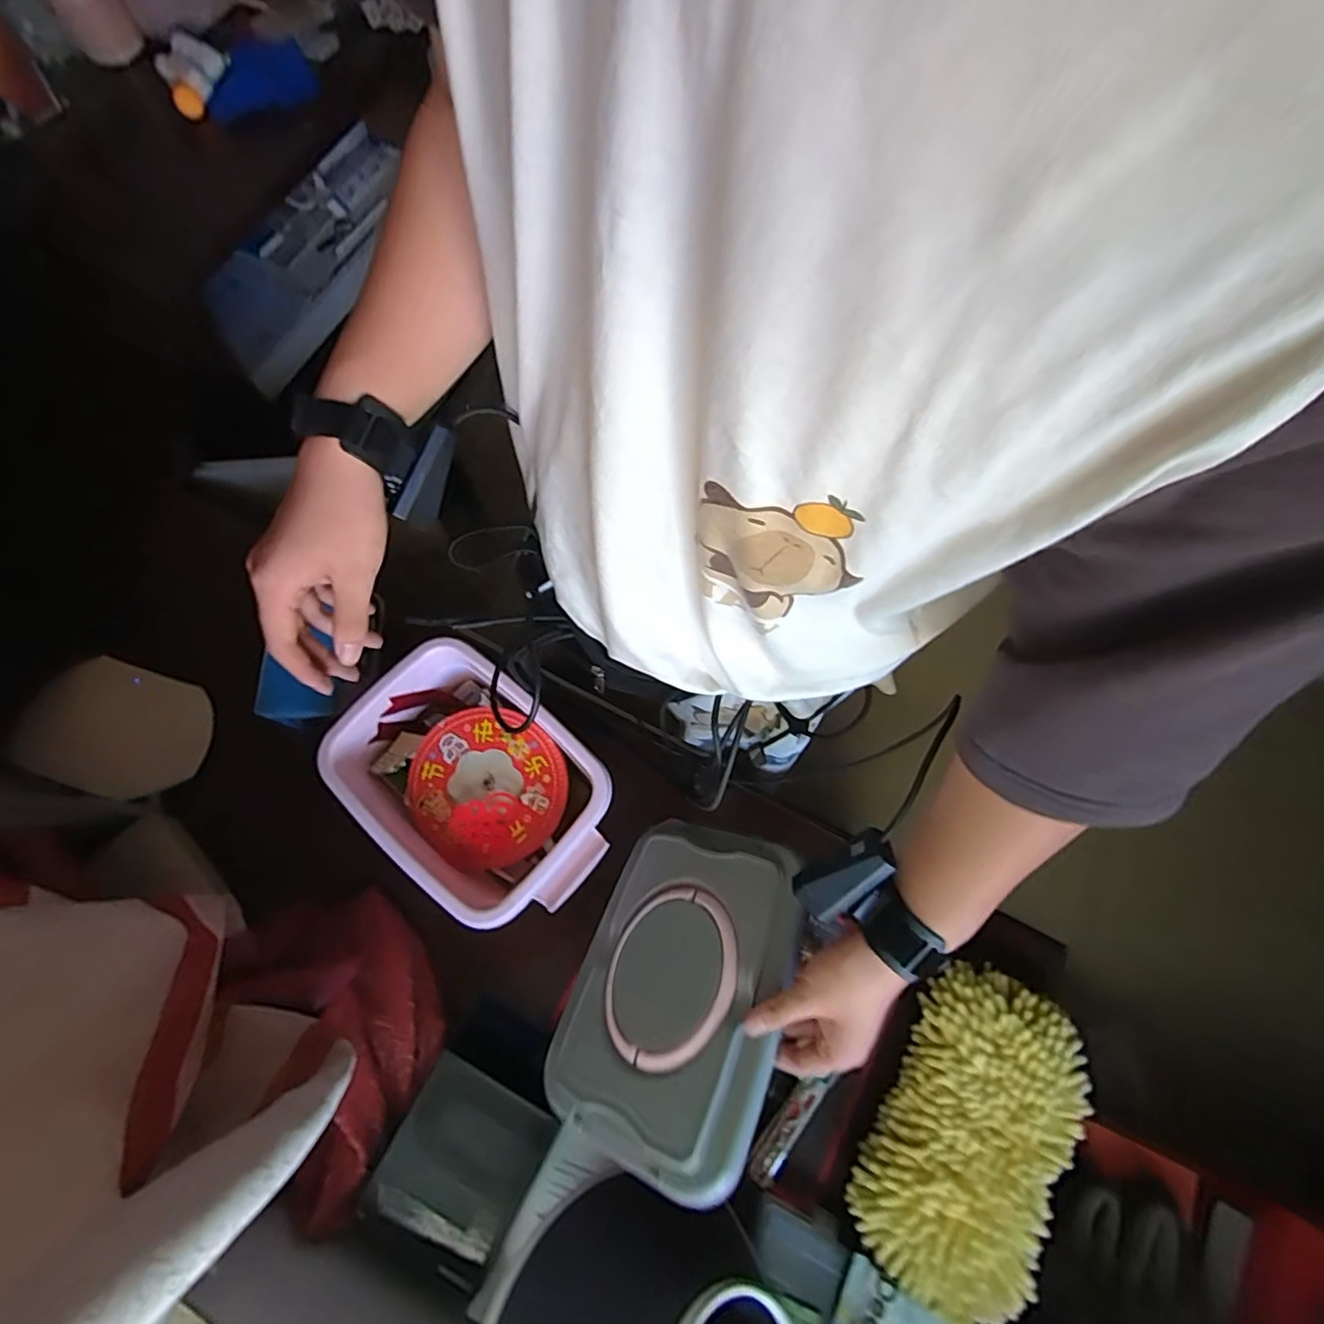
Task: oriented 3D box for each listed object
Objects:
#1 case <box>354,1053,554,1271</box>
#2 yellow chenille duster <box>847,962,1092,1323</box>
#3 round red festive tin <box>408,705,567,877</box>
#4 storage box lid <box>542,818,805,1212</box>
[{"bbox_3d":[-0.168,0.418,0.505,0.116,0.018,0.118,28,76,7],"label":"case"},{"bbox_3d":[0.281,0.417,0.532,0.148,0.054,0.257,28,76,7],"label":"yellow chenille duster"},{"bbox_3d":[-0.176,0.125,0.601,0.151,0.034,0.154,0,75,0],"label":"round red festive tin"},{"bbox_3d":[0.010,0.255,0.485,0.173,0.019,0.242,2,57,36],"label":"storage box lid"}]

